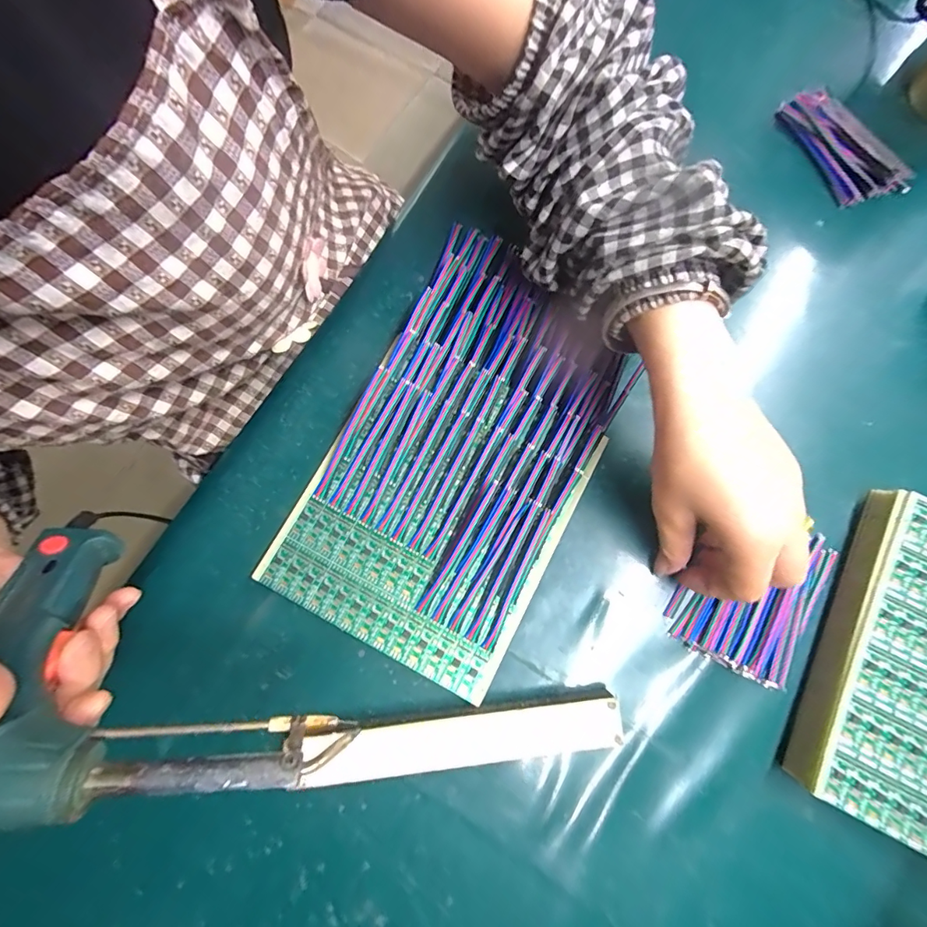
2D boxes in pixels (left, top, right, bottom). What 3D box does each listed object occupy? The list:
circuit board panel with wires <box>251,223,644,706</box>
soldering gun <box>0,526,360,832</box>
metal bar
[{"bbox_3d":[0.001,-0.009,0.305,0.163,0.023,0.275,27,80,5],"label":"circuit board panel with wires"},{"bbox_3d":[-0.174,0.122,0.201,0.197,0.131,0.042,31,121,15],"label":"soldering gun"},{"bbox_3d":[-0.001,0.166,0.274,0.187,0.019,0.031,-7,79,-2],"label":"metal bar"}]

